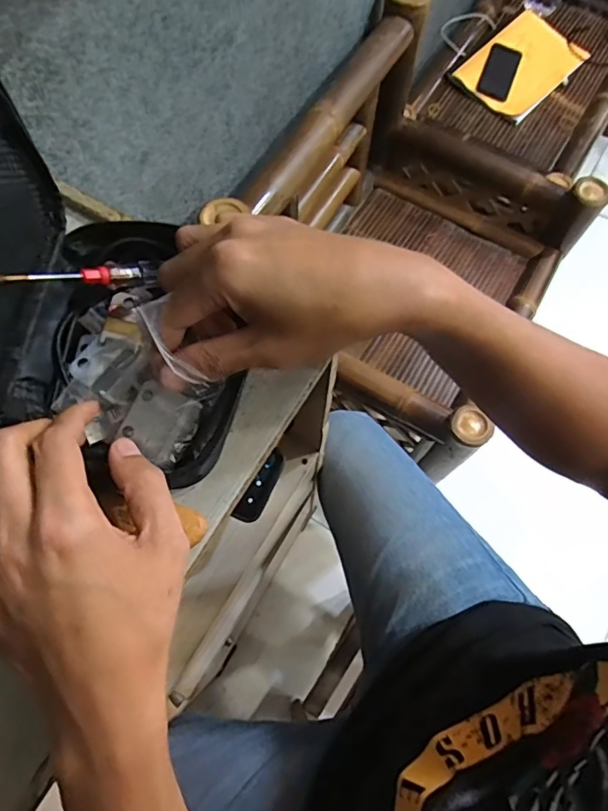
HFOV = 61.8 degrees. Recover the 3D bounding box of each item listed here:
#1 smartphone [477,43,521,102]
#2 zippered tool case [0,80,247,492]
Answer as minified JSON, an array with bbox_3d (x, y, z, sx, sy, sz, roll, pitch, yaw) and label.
[{"bbox_3d":[0.455,-0.779,1.184,0.071,0.015,0.140,18,79,11],"label":"smartphone"},{"bbox_3d":[-0.107,-0.055,0.261,0.123,0.155,0.161,6,70,3],"label":"zippered tool case"}]

